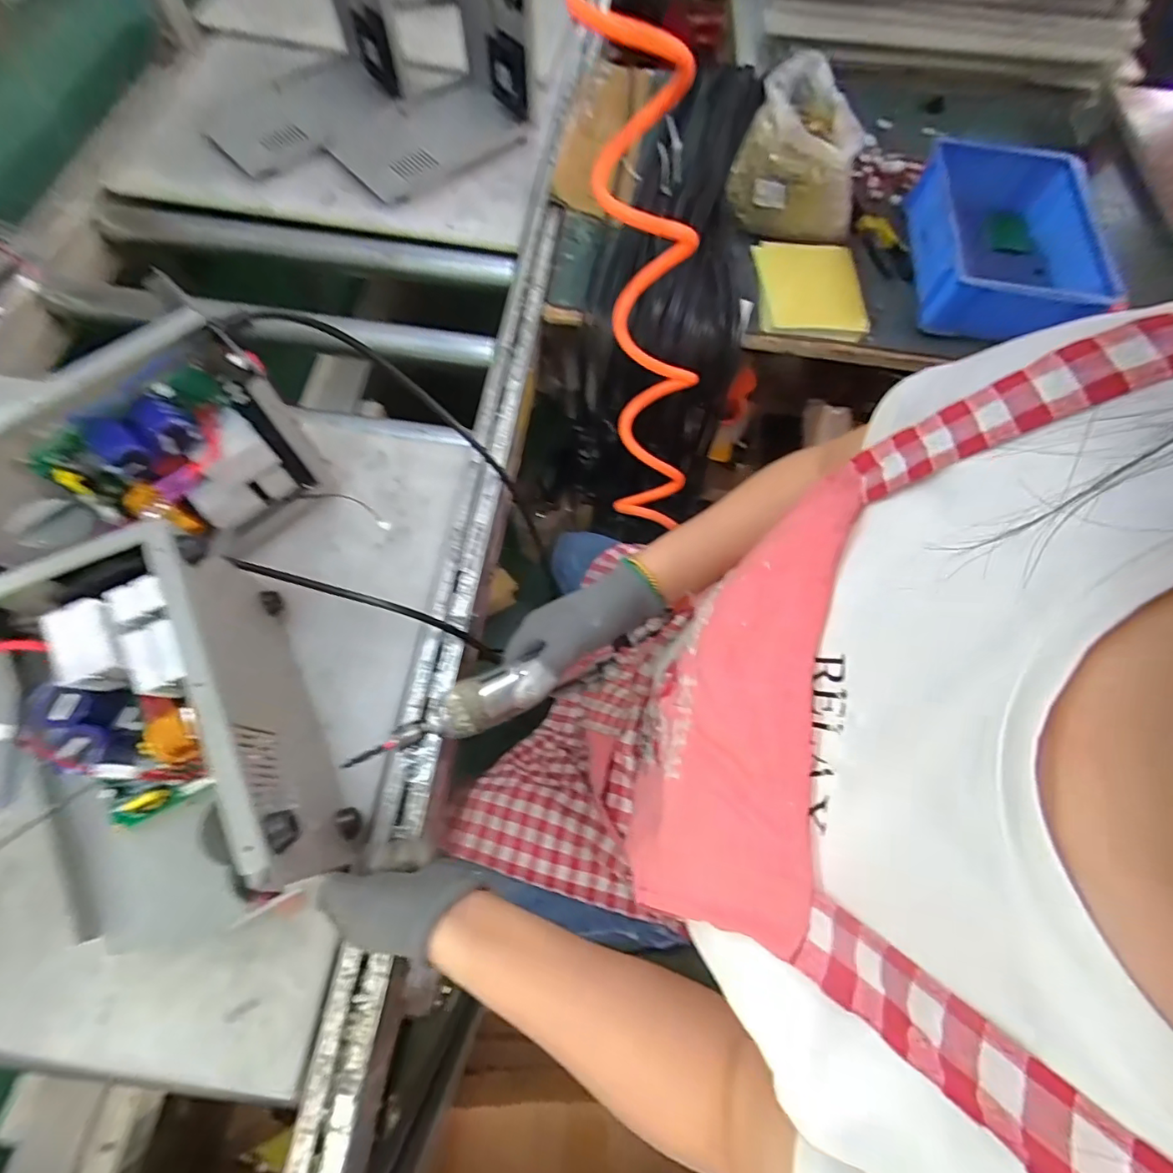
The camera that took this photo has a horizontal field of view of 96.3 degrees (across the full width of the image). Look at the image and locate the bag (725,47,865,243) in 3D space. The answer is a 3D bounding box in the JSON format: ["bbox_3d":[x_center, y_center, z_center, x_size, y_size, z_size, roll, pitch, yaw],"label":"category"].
[{"bbox_3d":[0.304,-0.602,0.744,0.180,0.142,0.163,13,68,3],"label":"bag"}]

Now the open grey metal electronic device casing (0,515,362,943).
[{"bbox_3d":[-0.320,0.114,0.393,0.177,0.146,0.265,-26,71,-12],"label":"open grey metal electronic device casing"}]

